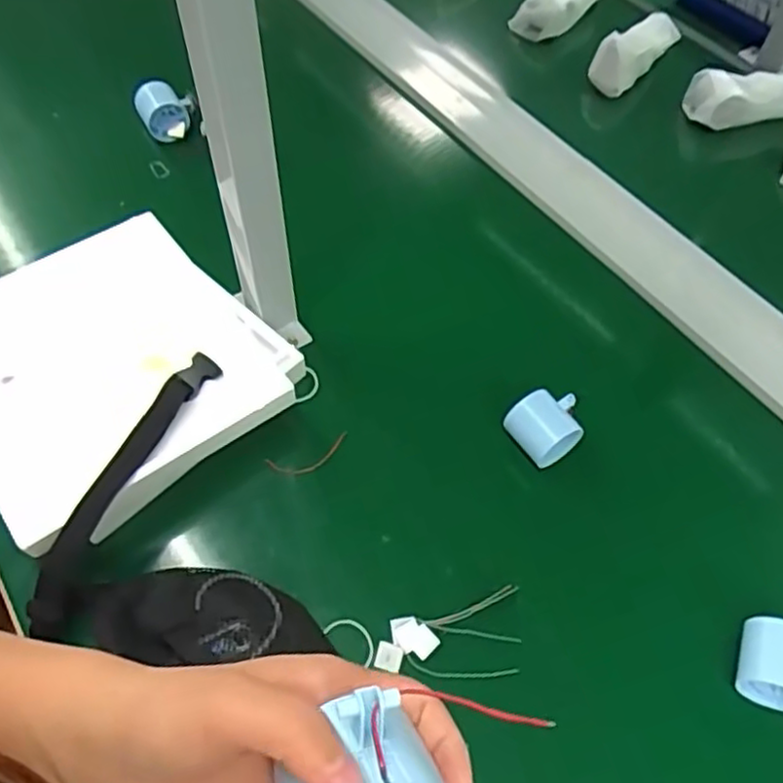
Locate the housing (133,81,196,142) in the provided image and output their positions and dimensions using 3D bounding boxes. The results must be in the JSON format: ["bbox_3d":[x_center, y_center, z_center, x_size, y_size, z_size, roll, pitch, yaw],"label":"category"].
[{"bbox_3d":[-0.280,-0.349,0.873,0.067,0.053,0.054,-16,58,-12],"label":"housing"}]

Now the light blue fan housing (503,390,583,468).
[{"bbox_3d":[0.148,0.032,0.657,0.070,0.042,0.054,-24,60,-17],"label":"light blue fan housing"}]

